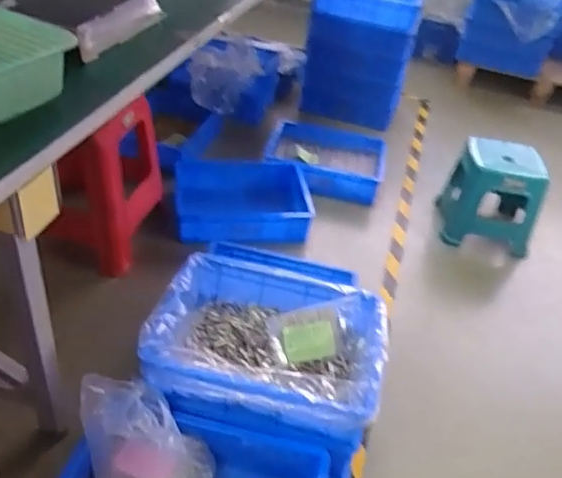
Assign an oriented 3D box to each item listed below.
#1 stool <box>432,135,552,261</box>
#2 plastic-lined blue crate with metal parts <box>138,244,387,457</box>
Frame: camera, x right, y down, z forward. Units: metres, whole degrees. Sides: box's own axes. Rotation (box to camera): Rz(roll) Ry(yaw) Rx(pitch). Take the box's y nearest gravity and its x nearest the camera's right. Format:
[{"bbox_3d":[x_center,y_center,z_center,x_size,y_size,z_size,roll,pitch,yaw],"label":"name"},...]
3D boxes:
[{"bbox_3d":[0.638,-0.126,1.740,0.251,0.286,0.239,10,38,2],"label":"stool"},{"bbox_3d":[-0.020,0.185,1.054,0.403,0.111,0.306,12,38,6],"label":"plastic-lined blue crate with metal parts"}]

